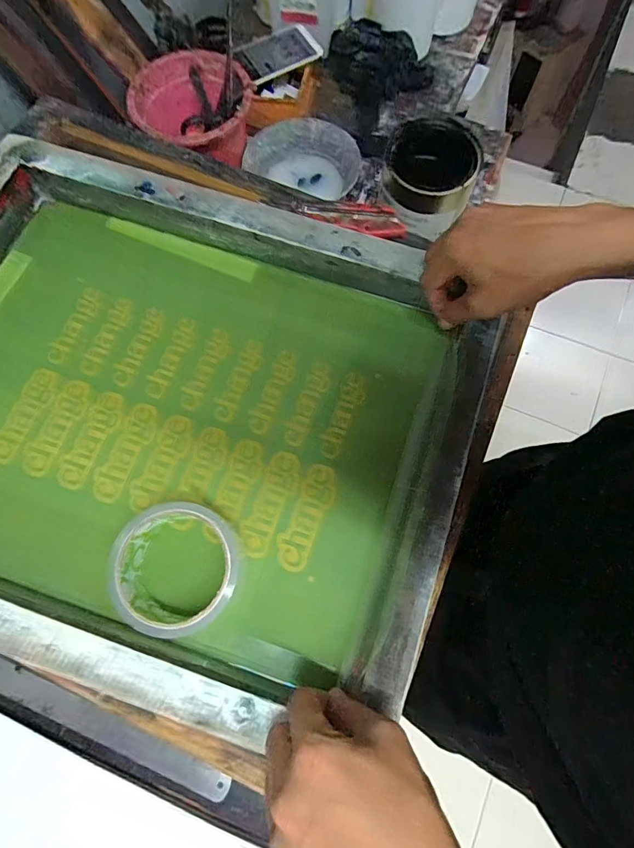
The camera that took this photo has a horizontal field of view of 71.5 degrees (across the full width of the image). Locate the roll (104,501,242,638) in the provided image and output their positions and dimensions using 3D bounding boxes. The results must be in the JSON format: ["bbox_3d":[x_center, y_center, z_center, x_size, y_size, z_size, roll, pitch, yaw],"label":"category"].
[{"bbox_3d":[-0.106,0.109,0.337,0.084,0.050,0.090,0,73,1],"label":"roll"}]

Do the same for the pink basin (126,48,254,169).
[{"bbox_3d":[-0.156,-0.399,0.566,0.144,0.072,0.147,0,73,1],"label":"pink basin"}]

